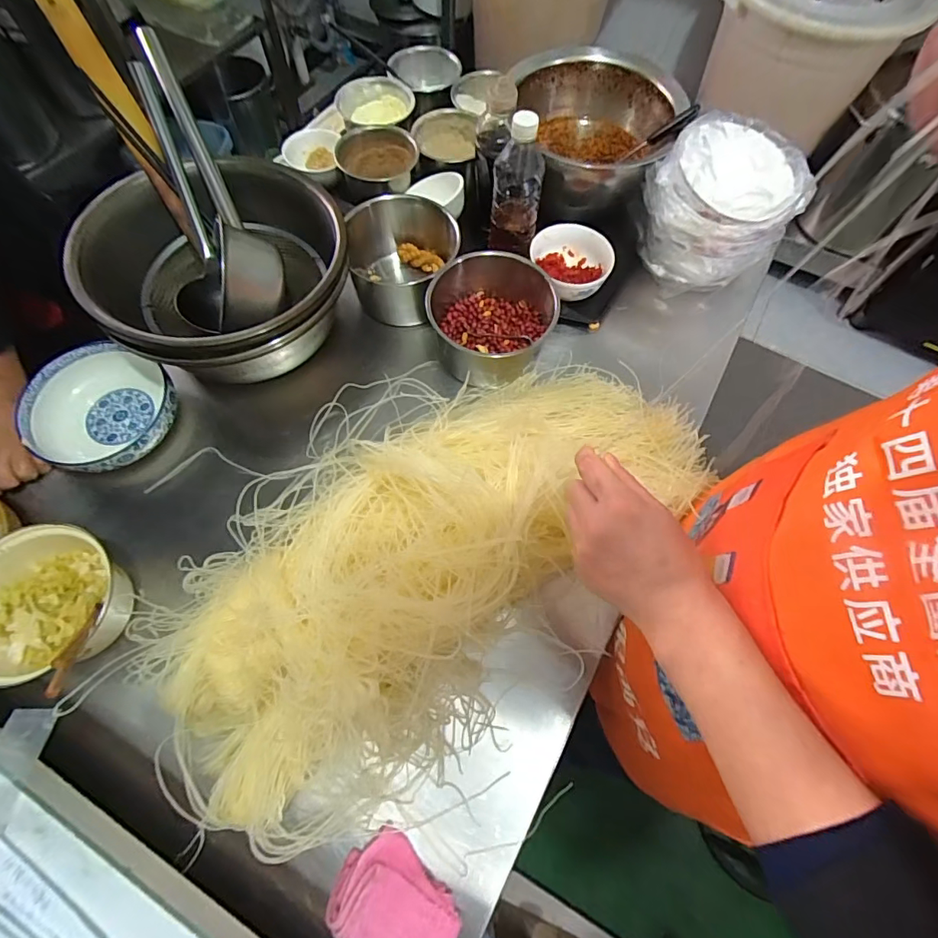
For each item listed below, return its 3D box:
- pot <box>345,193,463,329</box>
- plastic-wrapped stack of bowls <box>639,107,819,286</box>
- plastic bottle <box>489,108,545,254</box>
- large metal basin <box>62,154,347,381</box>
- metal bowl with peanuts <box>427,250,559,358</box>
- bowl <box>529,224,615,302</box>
[{"bbox_3d":[-0.098,-0.315,0.724,0.155,0.100,0.169,1,66,-1],"label":"pot"},{"bbox_3d":[0.362,-0.392,0.704,0.202,0.172,0.177,23,68,8],"label":"plastic-wrapped stack of bowls"},{"bbox_3d":[0.070,-0.402,0.661,0.067,0.186,0.070,10,66,3],"label":"plastic bottle"},{"bbox_3d":[-0.312,-0.258,0.662,0.294,0.152,0.309,1,66,-1],"label":"large metal basin"},{"bbox_3d":[0.035,-0.214,0.670,0.173,0.088,0.176,1,66,-1],"label":"metal bowl with peanuts"},{"bbox_3d":[0.161,-0.315,0.736,0.115,0.050,0.120,1,66,-1],"label":"bowl"}]

